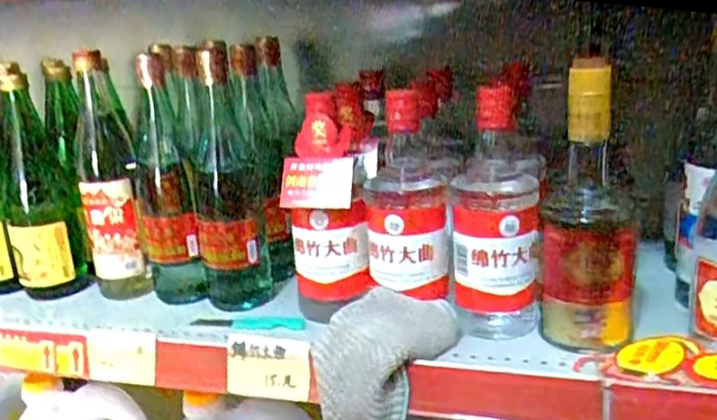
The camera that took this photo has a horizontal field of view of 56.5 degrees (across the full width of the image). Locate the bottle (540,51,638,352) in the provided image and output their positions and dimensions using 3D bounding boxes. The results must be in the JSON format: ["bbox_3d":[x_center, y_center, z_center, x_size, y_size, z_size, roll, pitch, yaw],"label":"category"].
[{"bbox_3d":[0.194,0.000,0.560,0.073,0.231,0.077,2,19,18],"label":"bottle"}]

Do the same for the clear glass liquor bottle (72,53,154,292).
[{"bbox_3d":[-0.267,-0.030,0.712,0.060,0.250,0.057,-13,20,-24],"label":"clear glass liquor bottle"}]

